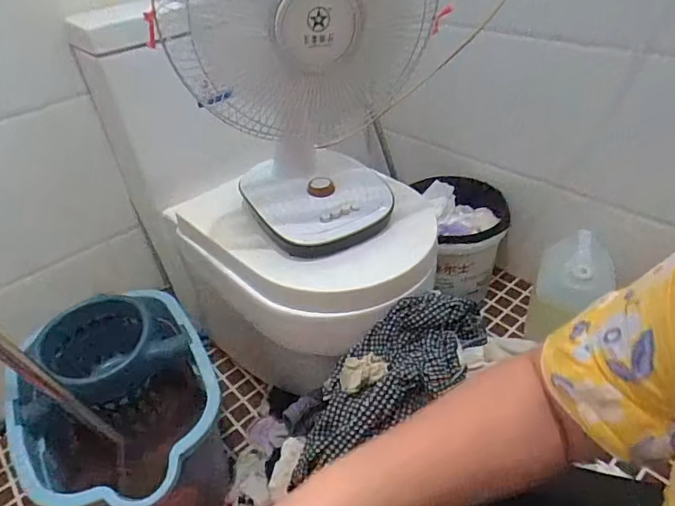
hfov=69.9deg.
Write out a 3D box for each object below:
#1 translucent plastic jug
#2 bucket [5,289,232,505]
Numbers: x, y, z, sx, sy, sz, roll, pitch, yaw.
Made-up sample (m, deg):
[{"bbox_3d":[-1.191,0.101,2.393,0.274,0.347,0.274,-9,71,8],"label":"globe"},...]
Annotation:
[{"bbox_3d":[0.498,0.075,1.021,0.144,0.260,0.099,5,38,14],"label":"translucent plastic jug"},{"bbox_3d":[-0.333,0.306,0.812,0.282,0.328,0.340,-20,39,-17],"label":"bucket"}]

